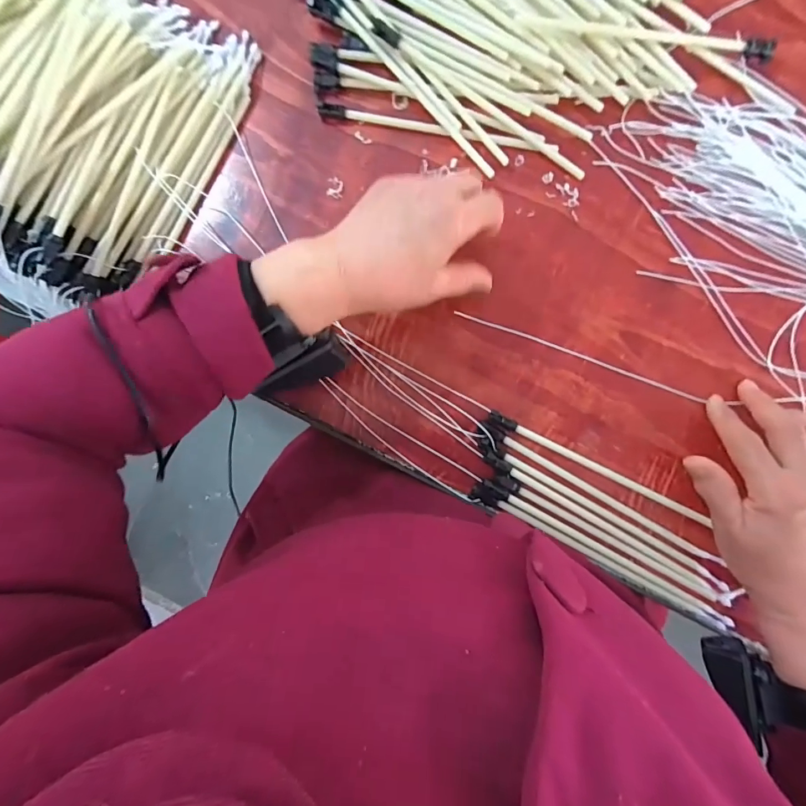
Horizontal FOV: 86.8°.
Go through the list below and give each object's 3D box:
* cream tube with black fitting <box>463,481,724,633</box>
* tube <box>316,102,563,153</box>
[{"bbox_3d":[0.158,0.125,0.347,0.226,0.009,0.013,28,93,3],"label":"cream tube with black fitting"},{"bbox_3d":[0.027,-0.225,0.350,0.195,0.010,0.012,12,92,4],"label":"tube"}]

